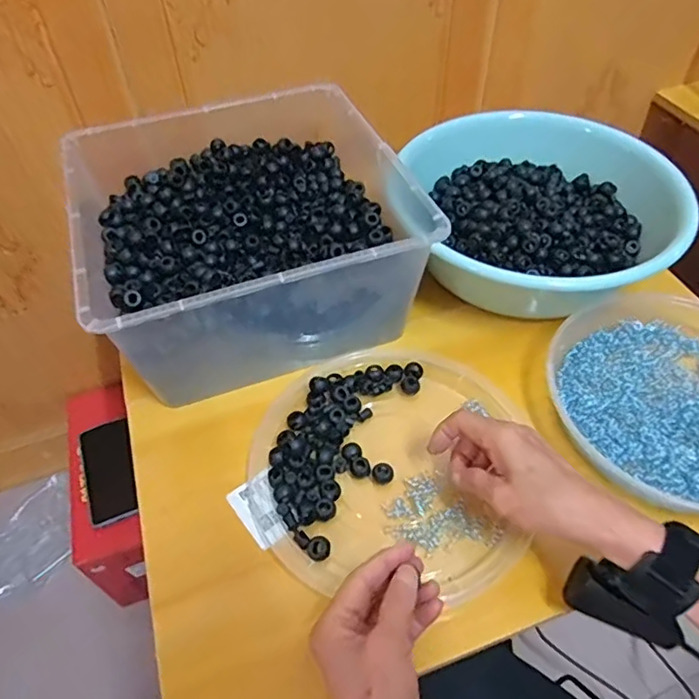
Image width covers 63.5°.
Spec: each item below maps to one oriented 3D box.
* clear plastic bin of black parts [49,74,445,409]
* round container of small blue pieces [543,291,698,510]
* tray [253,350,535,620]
[{"bbox_3d":[-0.105,-0.122,0.570,0.295,0.129,0.307,-17,53,-13],"label":"clear plastic bin of black parts"},{"bbox_3d":[0.303,0.033,0.512,0.225,0.045,0.234,0,51,1],"label":"round container of small blue pieces"},{"bbox_3d":[0.028,0.087,0.485,0.217,0.018,0.226,0,51,1],"label":"tray"}]

